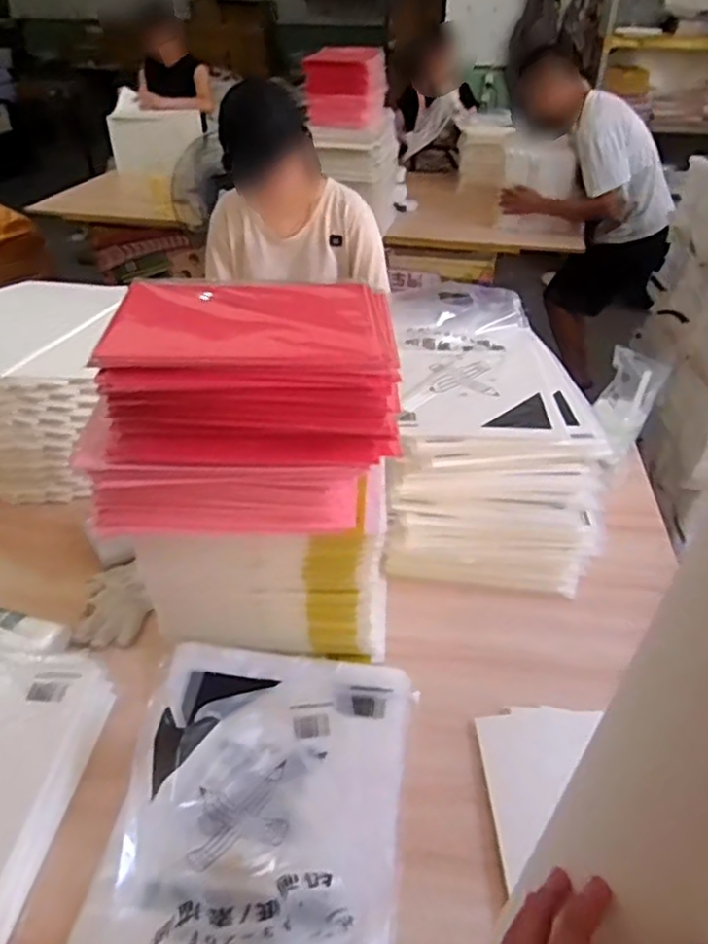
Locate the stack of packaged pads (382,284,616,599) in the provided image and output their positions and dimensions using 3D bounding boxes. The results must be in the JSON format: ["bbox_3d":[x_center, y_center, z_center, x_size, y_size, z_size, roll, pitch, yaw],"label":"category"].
[{"bbox_3d":[0.229,-0.087,1.209,0.319,0.230,0.574,1,36,1],"label":"stack of packaged pads"}]

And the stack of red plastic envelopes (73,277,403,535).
[{"bbox_3d":[-0.129,-0.076,0.801,0.335,0.224,0.201,-1,36,-3],"label":"stack of red plastic envelopes"}]

